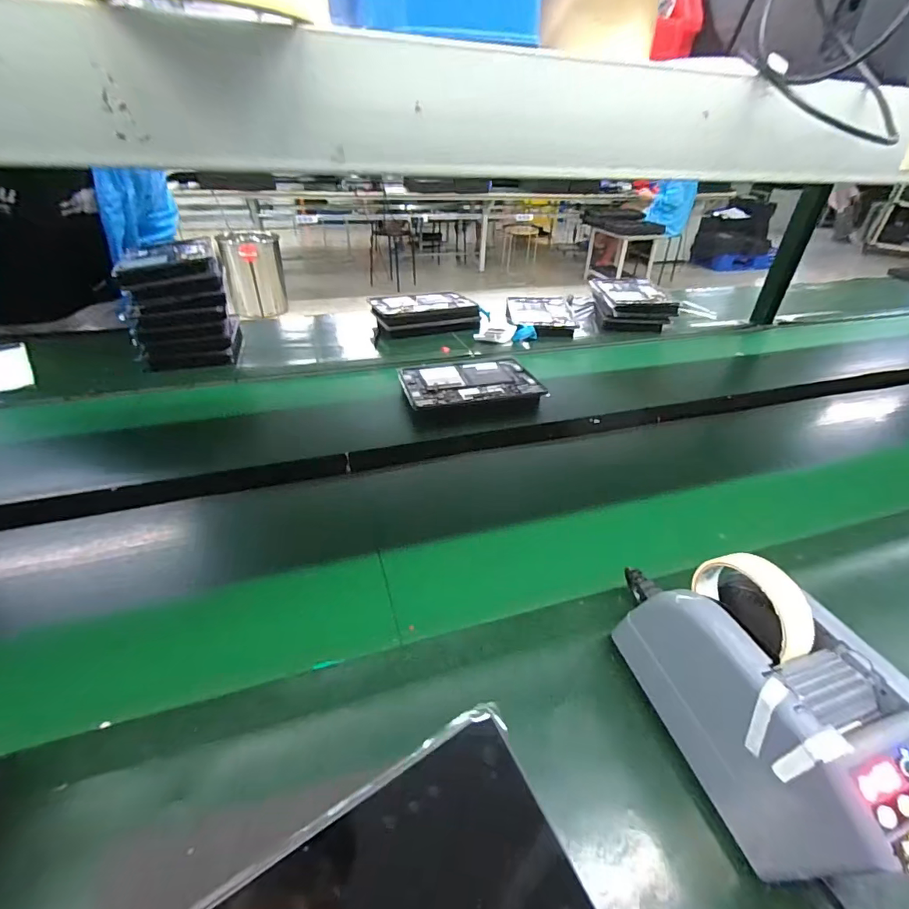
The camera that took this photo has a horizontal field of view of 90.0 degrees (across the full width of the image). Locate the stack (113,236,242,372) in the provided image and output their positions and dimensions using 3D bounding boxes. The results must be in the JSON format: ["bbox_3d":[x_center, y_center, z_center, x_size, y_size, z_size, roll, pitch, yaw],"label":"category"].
[{"bbox_3d":[-0.558,-0.314,0.944,0.181,0.193,0.222,-10,38,-16],"label":"stack"}]

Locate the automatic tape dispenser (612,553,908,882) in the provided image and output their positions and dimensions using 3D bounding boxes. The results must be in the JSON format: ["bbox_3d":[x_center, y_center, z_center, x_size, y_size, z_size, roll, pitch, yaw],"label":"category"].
[{"bbox_3d":[0.239,0.182,0.372,0.109,0.161,0.249,-10,38,-16],"label":"automatic tape dispenser"}]

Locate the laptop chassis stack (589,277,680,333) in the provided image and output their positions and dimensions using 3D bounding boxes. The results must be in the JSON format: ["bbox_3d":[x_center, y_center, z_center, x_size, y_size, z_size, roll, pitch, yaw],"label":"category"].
[{"bbox_3d":[0.485,-0.421,1.275,0.179,0.086,0.229,1,36,-2],"label":"laptop chassis stack"}]

